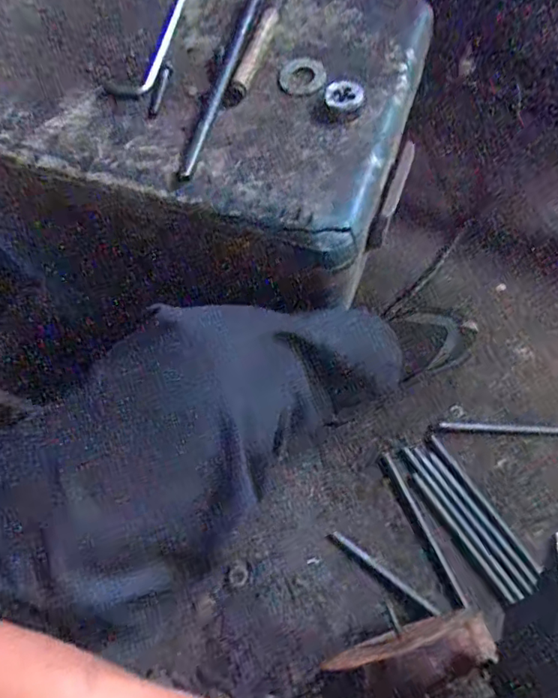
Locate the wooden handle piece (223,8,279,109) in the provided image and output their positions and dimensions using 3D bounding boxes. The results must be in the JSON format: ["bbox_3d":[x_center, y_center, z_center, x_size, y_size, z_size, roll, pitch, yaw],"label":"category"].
[{"bbox_3d":[-0.024,-0.270,0.477,0.015,0.016,0.115,20,67,8],"label":"wooden handle piece"}]

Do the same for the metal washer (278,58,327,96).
[{"bbox_3d":[0.022,-0.253,0.479,0.041,0.007,0.041,0,68,0],"label":"metal washer"}]

